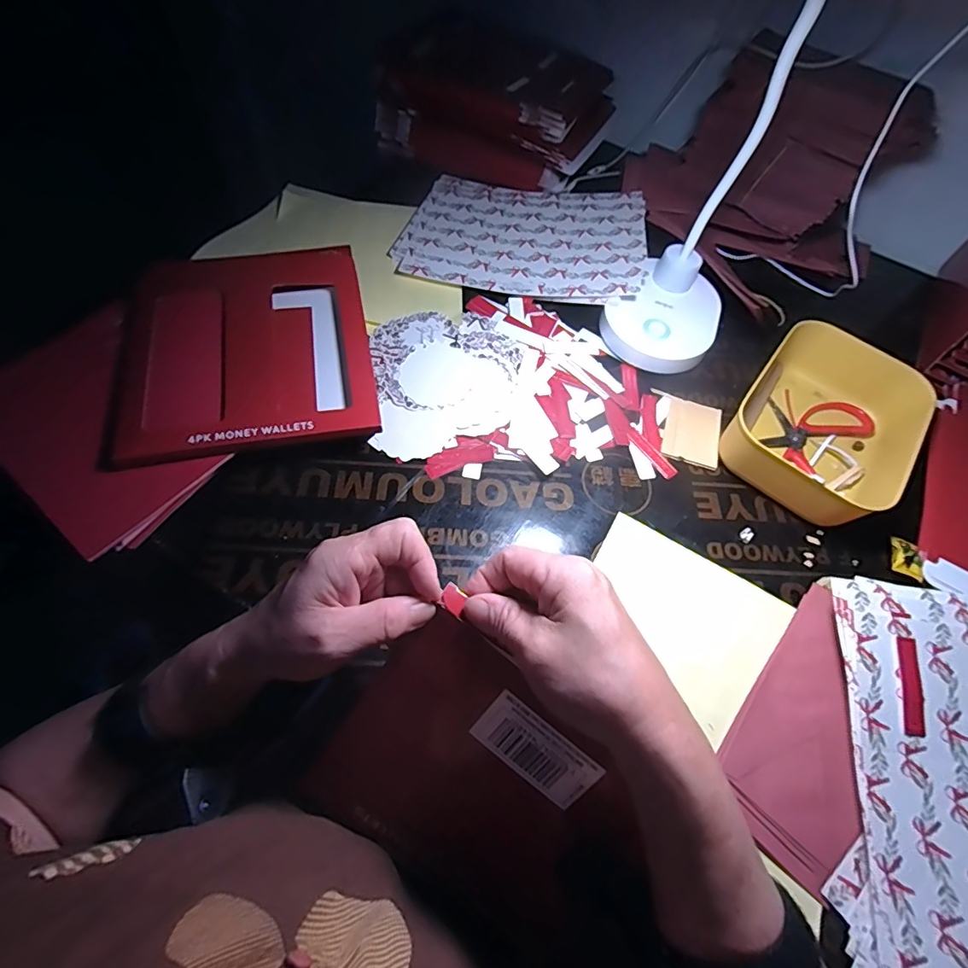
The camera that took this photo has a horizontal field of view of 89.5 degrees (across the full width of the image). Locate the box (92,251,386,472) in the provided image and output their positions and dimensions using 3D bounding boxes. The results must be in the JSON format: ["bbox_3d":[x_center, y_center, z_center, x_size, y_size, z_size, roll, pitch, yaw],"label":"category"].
[{"bbox_3d":[-0.207,-0.122,0.420,0.204,0.029,0.220,-10,62,-11],"label":"box"}]

